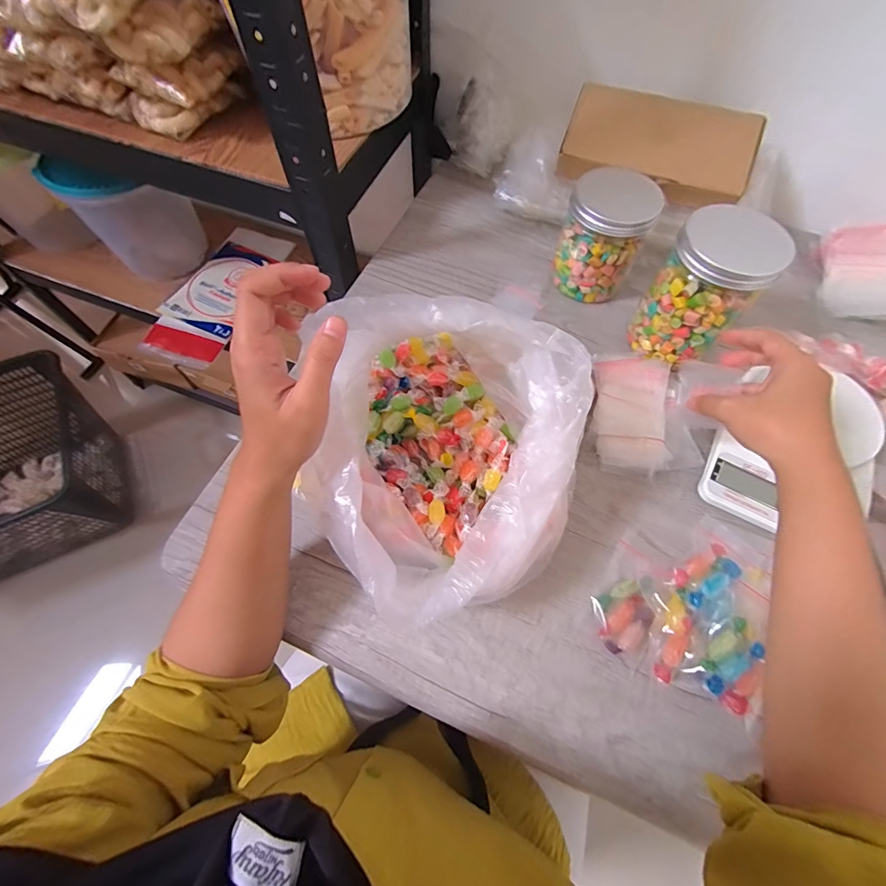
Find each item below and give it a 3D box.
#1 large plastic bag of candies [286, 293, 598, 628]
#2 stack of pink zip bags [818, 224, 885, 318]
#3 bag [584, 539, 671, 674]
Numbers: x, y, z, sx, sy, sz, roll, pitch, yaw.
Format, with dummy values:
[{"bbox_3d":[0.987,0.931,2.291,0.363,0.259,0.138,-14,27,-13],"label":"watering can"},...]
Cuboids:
[{"bbox_3d":[0.006,0.015,0.319,0.178,0.138,0.224,6,64,2],"label":"large plastic bag of candies"},{"bbox_3d":[0.485,-0.205,0.477,0.071,0.060,0.122,3,64,1],"label":"stack of pink zip bags"},{"bbox_3d":[0.151,0.126,0.334,0.052,0.017,0.085,32,67,14],"label":"bag"}]

